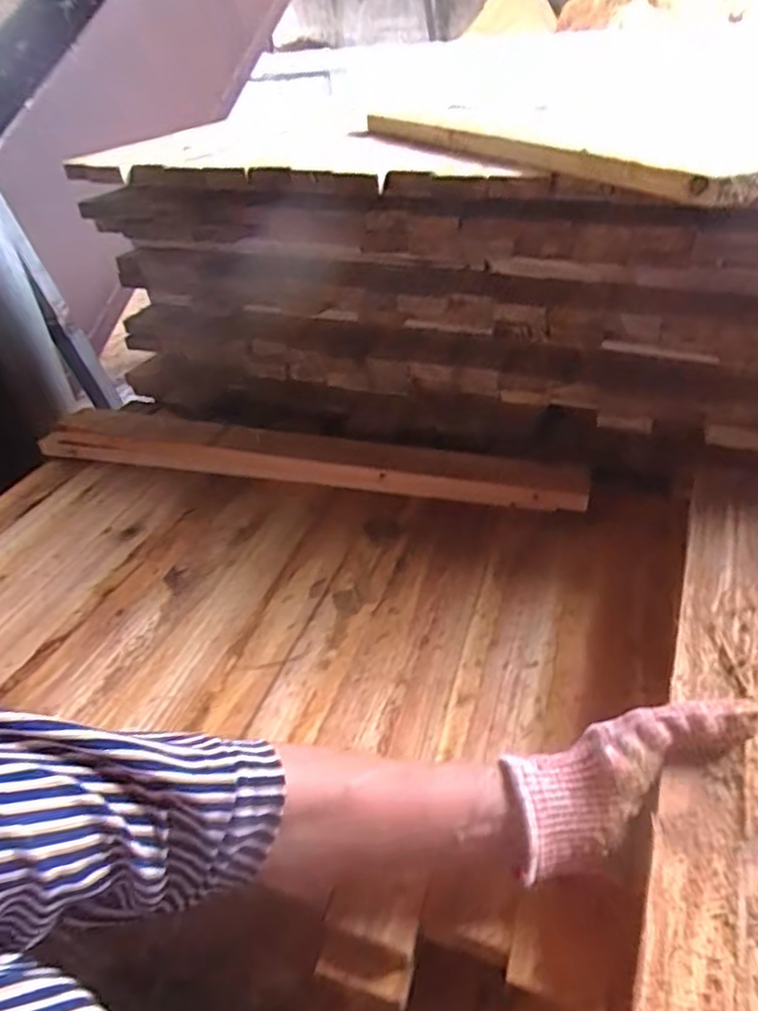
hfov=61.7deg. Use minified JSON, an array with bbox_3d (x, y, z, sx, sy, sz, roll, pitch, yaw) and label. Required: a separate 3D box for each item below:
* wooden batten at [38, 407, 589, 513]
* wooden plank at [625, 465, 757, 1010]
[{"bbox_3d":[-0.093,-0.057,0.715,0.620,0.039,0.052,7,38,15],"label":"wooden batten"},{"bbox_3d":[0.203,0.131,0.378,0.062,0.020,0.490,13,41,22],"label":"wooden plank"}]

